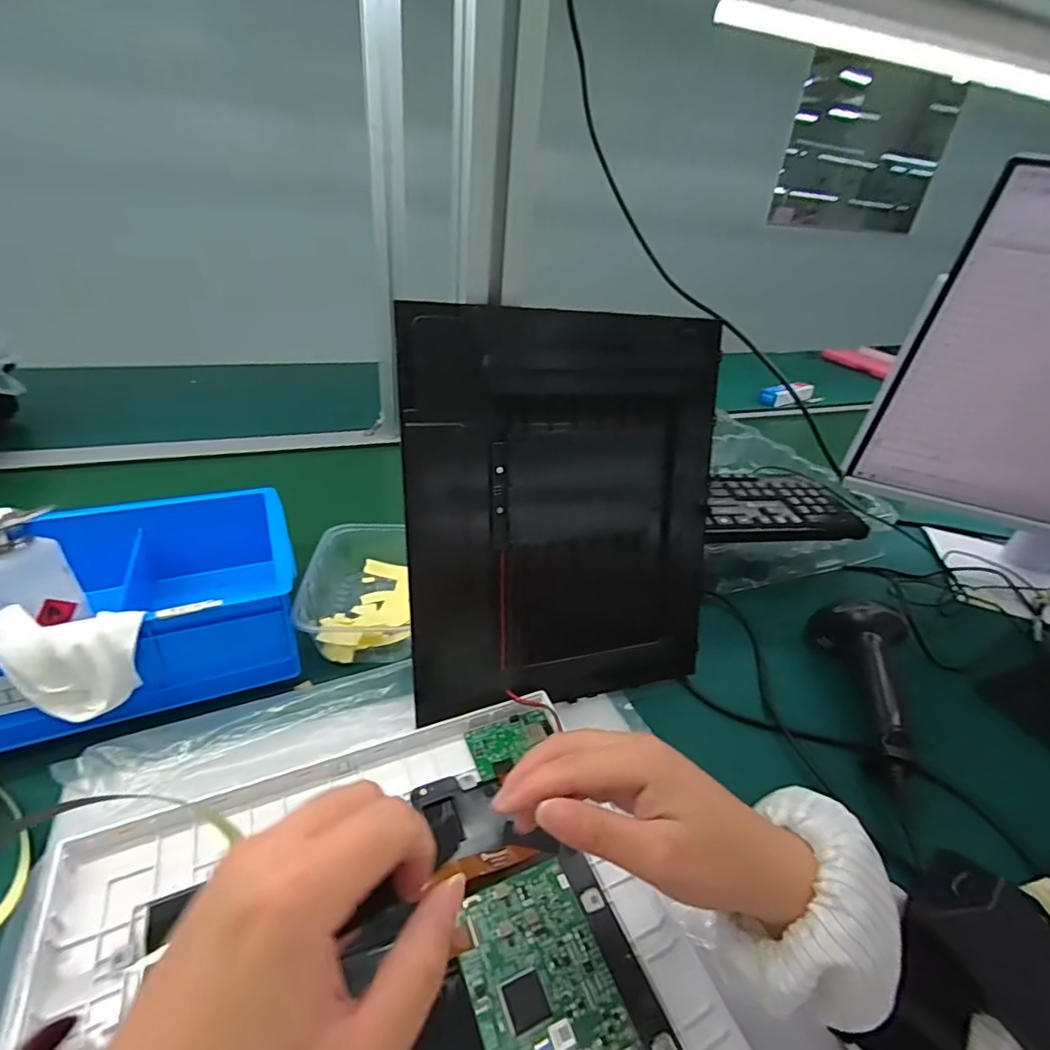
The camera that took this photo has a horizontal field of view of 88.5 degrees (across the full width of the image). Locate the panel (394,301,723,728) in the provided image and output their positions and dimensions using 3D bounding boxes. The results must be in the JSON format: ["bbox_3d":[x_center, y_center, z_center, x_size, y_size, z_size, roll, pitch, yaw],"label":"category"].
[{"bbox_3d":[0.037,-0.004,0.401,0.244,0.286,0.011,-6,15,-21],"label":"panel"}]

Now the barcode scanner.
[{"bbox_3d":[0.302,0.129,0.462,0.050,0.070,0.154,7,32,1],"label":"barcode scanner"}]

